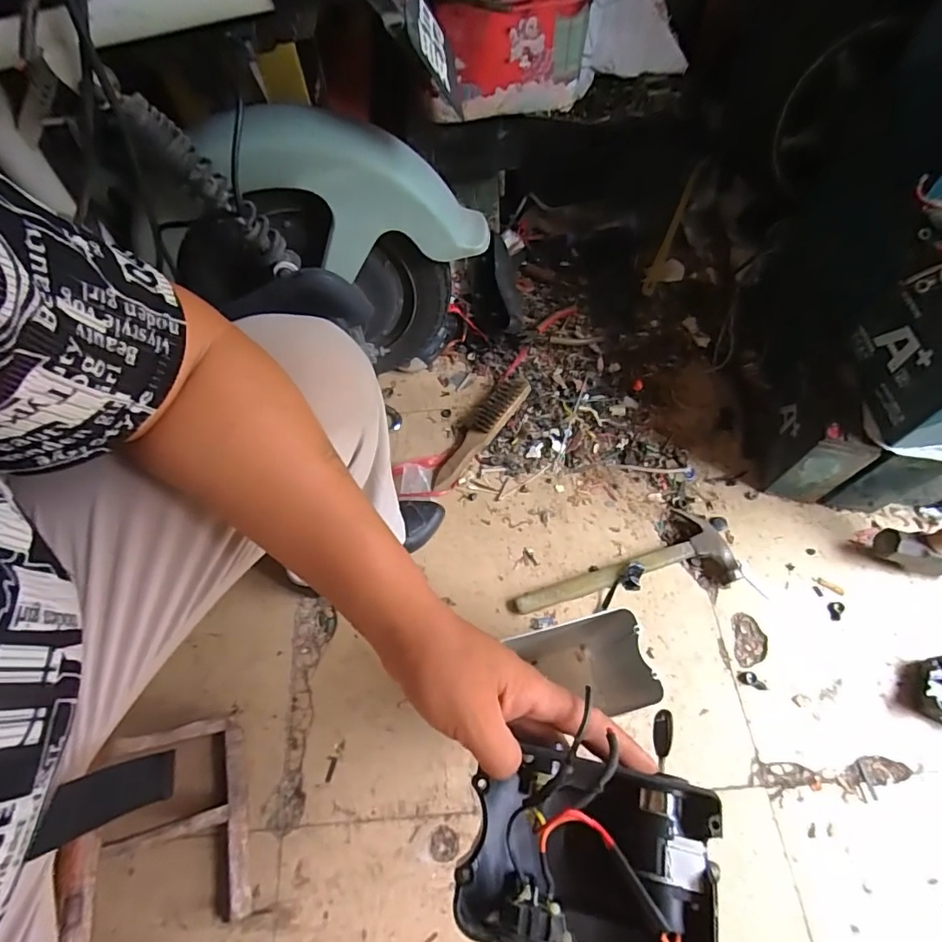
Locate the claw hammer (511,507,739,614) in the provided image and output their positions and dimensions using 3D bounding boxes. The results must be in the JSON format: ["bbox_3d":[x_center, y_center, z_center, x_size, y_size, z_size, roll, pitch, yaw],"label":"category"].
[{"bbox_3d":[0.219,0.133,0.736,0.315,0.028,0.118,-12,63,-3],"label":"claw hammer"}]

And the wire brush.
[{"bbox_3d":[0.010,-0.069,0.837,0.059,0.039,0.238,33,69,17],"label":"wire brush"}]

